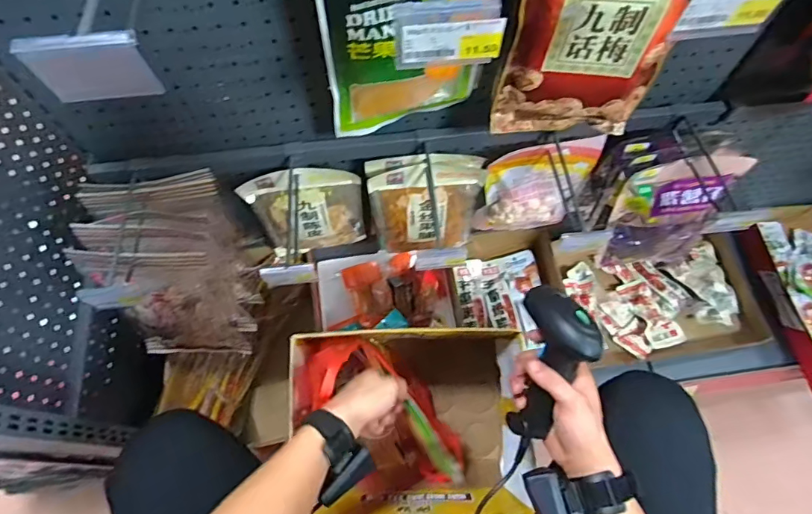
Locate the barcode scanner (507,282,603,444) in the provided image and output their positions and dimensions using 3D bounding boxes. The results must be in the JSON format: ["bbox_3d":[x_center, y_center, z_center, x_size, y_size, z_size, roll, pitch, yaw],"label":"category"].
[{"bbox_3d":[0.148,0.115,0.496,0.070,0.059,0.155,13,97,4],"label":"barcode scanner"}]

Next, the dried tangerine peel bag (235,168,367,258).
[{"bbox_3d":[-0.153,-0.077,0.755,0.166,0.197,0.052,-15,66,-8],"label":"dried tangerine peel bag"}]

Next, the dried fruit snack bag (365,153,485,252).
[{"bbox_3d":[0.027,-0.081,0.753,0.166,0.193,0.059,-4,65,-3],"label":"dried fruit snack bag"}]

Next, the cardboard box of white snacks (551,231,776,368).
[{"bbox_3d":[0.554,0.076,1.046,0.405,0.098,0.288,-7,66,-5],"label":"cardboard box of white snacks"}]

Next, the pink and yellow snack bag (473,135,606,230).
[{"bbox_3d":[0.218,-0.109,0.780,0.184,0.229,0.049,-7,66,-5],"label":"pink and yellow snack bag"}]

